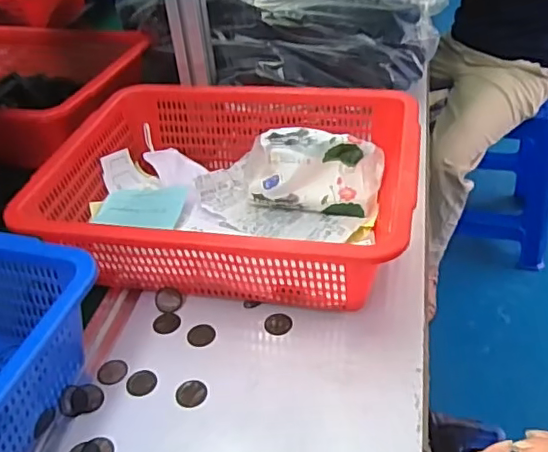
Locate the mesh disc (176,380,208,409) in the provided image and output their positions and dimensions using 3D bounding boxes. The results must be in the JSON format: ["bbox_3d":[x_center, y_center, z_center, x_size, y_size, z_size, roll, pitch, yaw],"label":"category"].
[{"bbox_3d":[-0.075,0.152,0.518,0.027,0.004,0.028,-3,39,3],"label":"mesh disc"}]

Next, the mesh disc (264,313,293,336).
[{"bbox_3d":[0.004,0.098,0.576,0.028,0.004,0.029,-3,39,3],"label":"mesh disc"}]

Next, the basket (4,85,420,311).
[{"bbox_3d":[-0.043,-0.041,0.659,0.394,0.116,0.299,4,40,12],"label":"basket"}]

